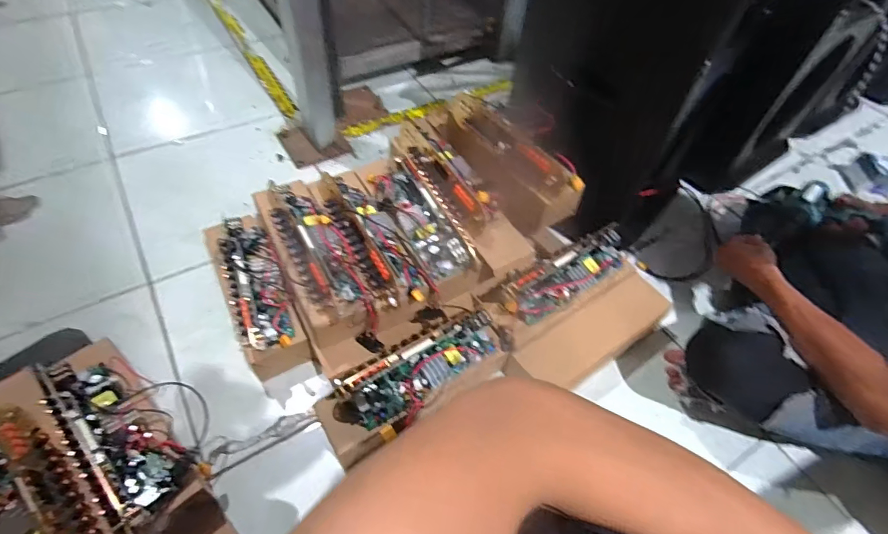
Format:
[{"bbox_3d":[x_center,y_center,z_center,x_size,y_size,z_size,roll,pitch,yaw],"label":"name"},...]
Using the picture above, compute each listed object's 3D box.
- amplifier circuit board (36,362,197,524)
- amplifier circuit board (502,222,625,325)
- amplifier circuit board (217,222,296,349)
[{"bbox_3d":[-0.446,0.210,0.612,0.256,0.035,0.098,41,26,18],"label":"amplifier circuit board"},{"bbox_3d":[0.220,0.015,0.812,0.279,0.054,0.072,-26,60,-22],"label":"amplifier circuit board"},{"bbox_3d":[-0.320,0.021,0.775,0.087,0.062,0.274,-20,57,-18],"label":"amplifier circuit board"}]

